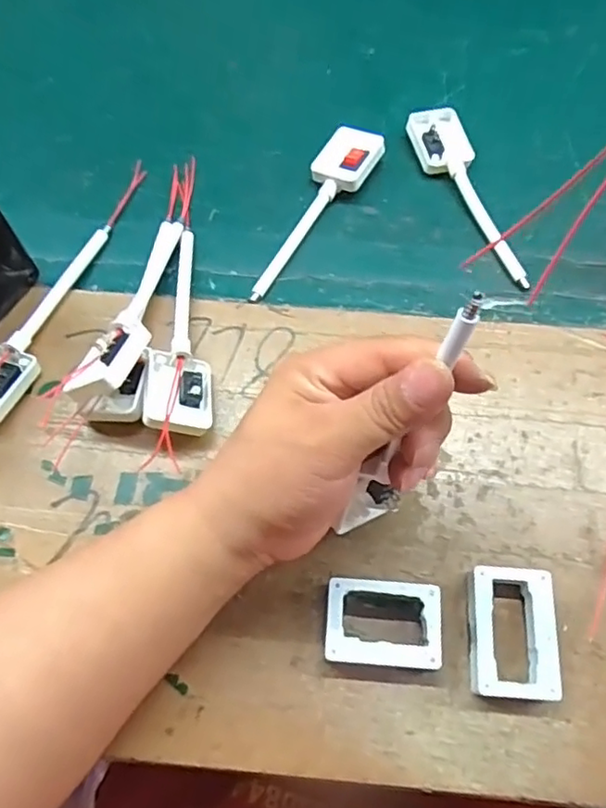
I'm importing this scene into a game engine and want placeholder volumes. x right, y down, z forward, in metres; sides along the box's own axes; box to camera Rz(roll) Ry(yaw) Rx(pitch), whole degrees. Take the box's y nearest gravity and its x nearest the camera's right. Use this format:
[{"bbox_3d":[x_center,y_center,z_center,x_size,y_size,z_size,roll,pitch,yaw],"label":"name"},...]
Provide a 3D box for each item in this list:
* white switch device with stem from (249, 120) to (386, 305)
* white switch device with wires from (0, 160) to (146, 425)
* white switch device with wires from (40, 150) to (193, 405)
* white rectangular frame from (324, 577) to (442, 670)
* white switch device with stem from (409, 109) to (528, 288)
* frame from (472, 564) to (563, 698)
[{"bbox_3d":[0.005,-0.135,0.419,0.040,0.019,0.155,30,69,14],"label":"white switch device with stem"},{"bbox_3d":[-0.158,-0.076,0.388,0.040,0.021,0.216,19,67,9],"label":"white switch device with wires"},{"bbox_3d":[-0.097,-0.083,0.392,0.043,0.033,0.208,10,52,5],"label":"white switch device with wires"},{"bbox_3d":[0.040,0.111,0.307,0.056,0.018,0.039,4,65,3],"label":"white rectangular frame"},{"bbox_3d":[0.118,-0.148,0.422,0.041,0.017,0.154,-19,66,-8],"label":"white switch device with stem"},{"bbox_3d":[0.104,0.115,0.306,0.042,0.016,0.060,4,65,3],"label":"frame"}]

